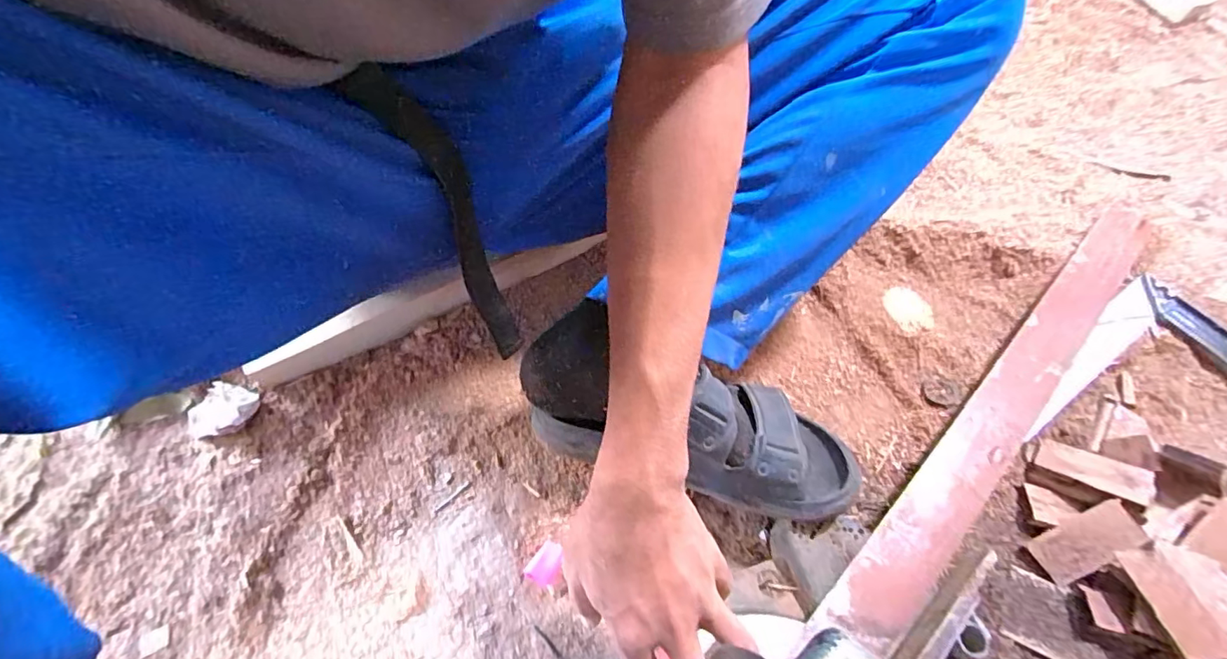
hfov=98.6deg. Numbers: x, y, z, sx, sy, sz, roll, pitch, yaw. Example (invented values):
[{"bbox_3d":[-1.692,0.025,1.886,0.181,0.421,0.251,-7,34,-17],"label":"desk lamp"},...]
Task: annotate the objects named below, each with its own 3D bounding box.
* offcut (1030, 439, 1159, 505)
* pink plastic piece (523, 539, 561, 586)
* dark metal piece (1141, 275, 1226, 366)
[{"bbox_3d":[0.414,0.121,0.457,0.077,0.012,0.032,22,56,43],"label":"offcut"},{"bbox_3d":[-0.053,0.191,0.428,0.026,0.014,0.031,31,61,15],"label":"pink plastic piece"},{"bbox_3d":[0.609,-0.005,0.557,0.044,0.014,0.117,-27,63,-19],"label":"dark metal piece"}]

